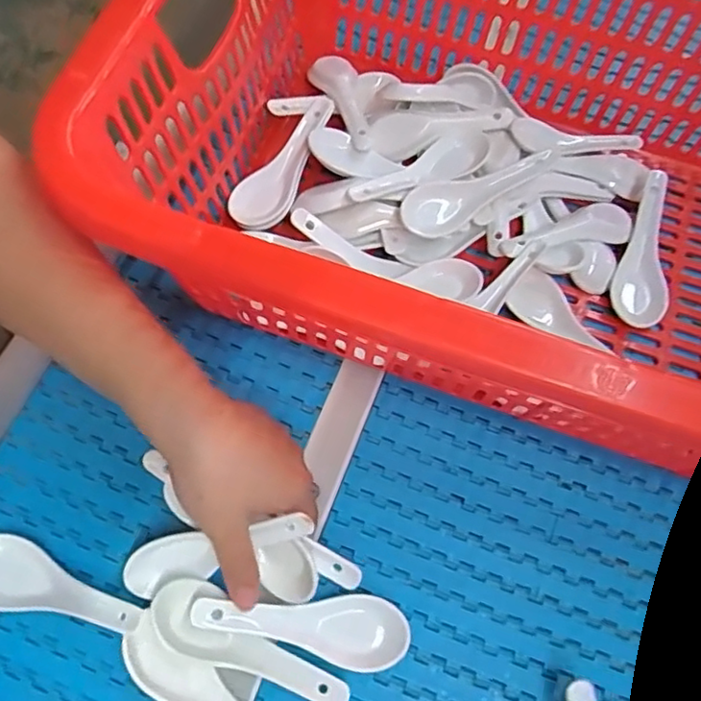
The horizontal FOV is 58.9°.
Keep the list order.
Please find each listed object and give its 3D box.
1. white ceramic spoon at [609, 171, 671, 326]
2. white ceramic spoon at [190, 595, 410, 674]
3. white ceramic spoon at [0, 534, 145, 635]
[{"bbox_3d":[0.230,-0.075,0.480,0.036,0.025,0.116,9,83,1],"label":"white ceramic spoon"},{"bbox_3d":[-0.027,0.160,0.369,0.123,0.031,0.039,13,67,2],"label":"white ceramic spoon"},{"bbox_3d":[-0.177,0.142,0.365,0.116,0.033,0.039,19,68,5],"label":"white ceramic spoon"}]

